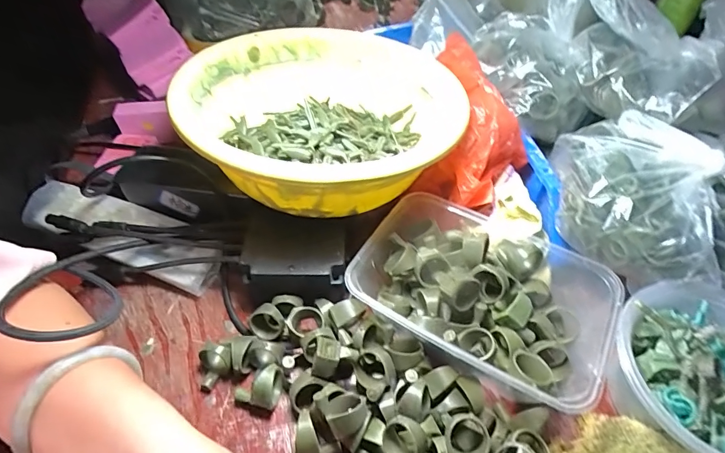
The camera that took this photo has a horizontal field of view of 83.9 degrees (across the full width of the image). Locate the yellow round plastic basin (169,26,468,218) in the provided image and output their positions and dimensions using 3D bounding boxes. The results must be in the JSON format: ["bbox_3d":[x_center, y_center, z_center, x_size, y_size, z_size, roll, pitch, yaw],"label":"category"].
[{"bbox_3d":[-0.028,-0.099,0.349,0.222,0.075,0.245,27,55,21],"label":"yellow round plastic basin"}]

